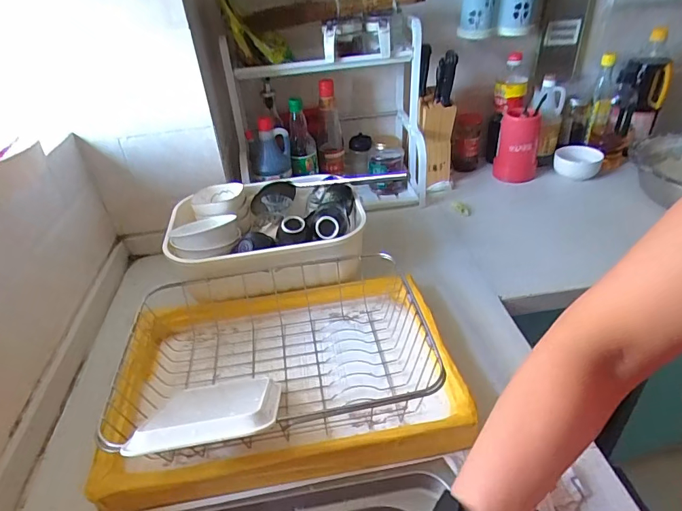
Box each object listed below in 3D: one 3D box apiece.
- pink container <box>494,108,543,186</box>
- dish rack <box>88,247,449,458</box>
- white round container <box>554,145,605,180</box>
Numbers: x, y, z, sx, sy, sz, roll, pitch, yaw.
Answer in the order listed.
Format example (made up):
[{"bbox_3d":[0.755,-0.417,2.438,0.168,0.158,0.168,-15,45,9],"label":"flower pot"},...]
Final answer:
[{"bbox_3d":[0.442,-0.275,1.097,0.098,0.155,0.095,10,38,20],"label":"pink container"},{"bbox_3d":[-0.084,0.116,0.605,0.396,0.128,0.341,-11,36,-9],"label":"dish rack"},{"bbox_3d":[0.587,-0.229,1.096,0.100,0.061,0.096,-3,36,2],"label":"white round container"}]

